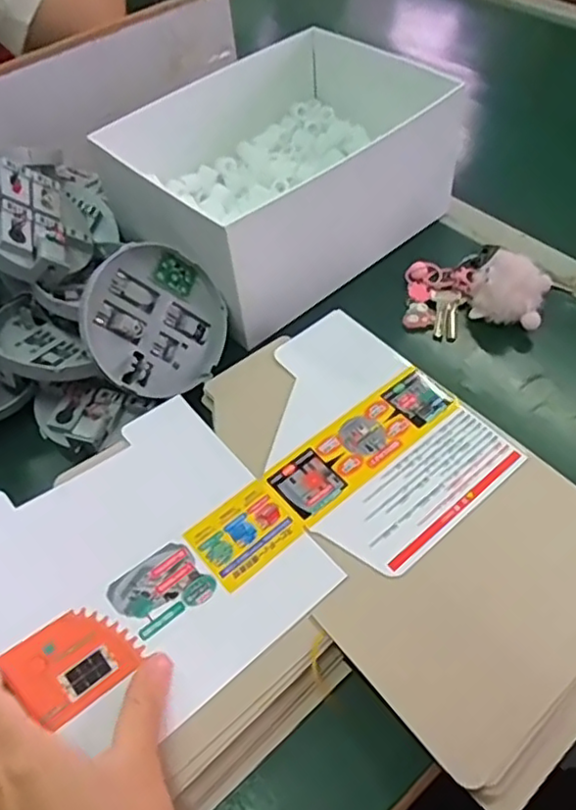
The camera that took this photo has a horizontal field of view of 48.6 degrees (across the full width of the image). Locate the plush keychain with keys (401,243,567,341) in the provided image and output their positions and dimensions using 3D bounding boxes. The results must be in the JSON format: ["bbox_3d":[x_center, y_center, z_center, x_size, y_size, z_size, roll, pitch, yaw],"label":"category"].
[{"bbox_3d":[0.160,-0.099,0.504,0.131,0.043,0.091,0,52,5],"label":"plush keychain with keys"}]

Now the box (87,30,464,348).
[{"bbox_3d":[-0.006,-0.205,0.558,0.266,0.115,0.198,-36,57,-22],"label":"box"}]

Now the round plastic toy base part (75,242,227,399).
[{"bbox_3d":[-0.092,-0.058,0.451,0.011,0.102,0.102,0,57,54],"label":"round plastic toy base part"}]

